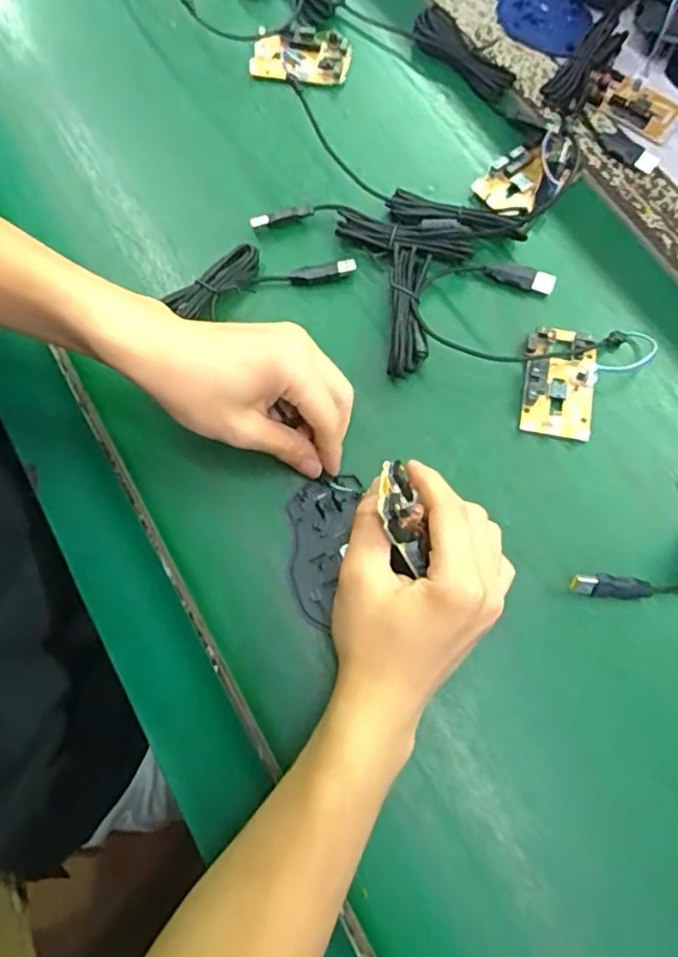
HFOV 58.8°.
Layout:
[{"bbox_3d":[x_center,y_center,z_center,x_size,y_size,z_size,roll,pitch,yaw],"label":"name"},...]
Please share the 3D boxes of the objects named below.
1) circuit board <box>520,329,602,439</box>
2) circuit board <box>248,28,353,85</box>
[{"bbox_3d":[0.146,-0.065,0.398,0.045,0.019,0.075,11,74,5],"label":"circuit board"},{"bbox_3d":[-0.030,-0.342,0.488,0.078,0.013,0.044,9,73,5],"label":"circuit board"}]

